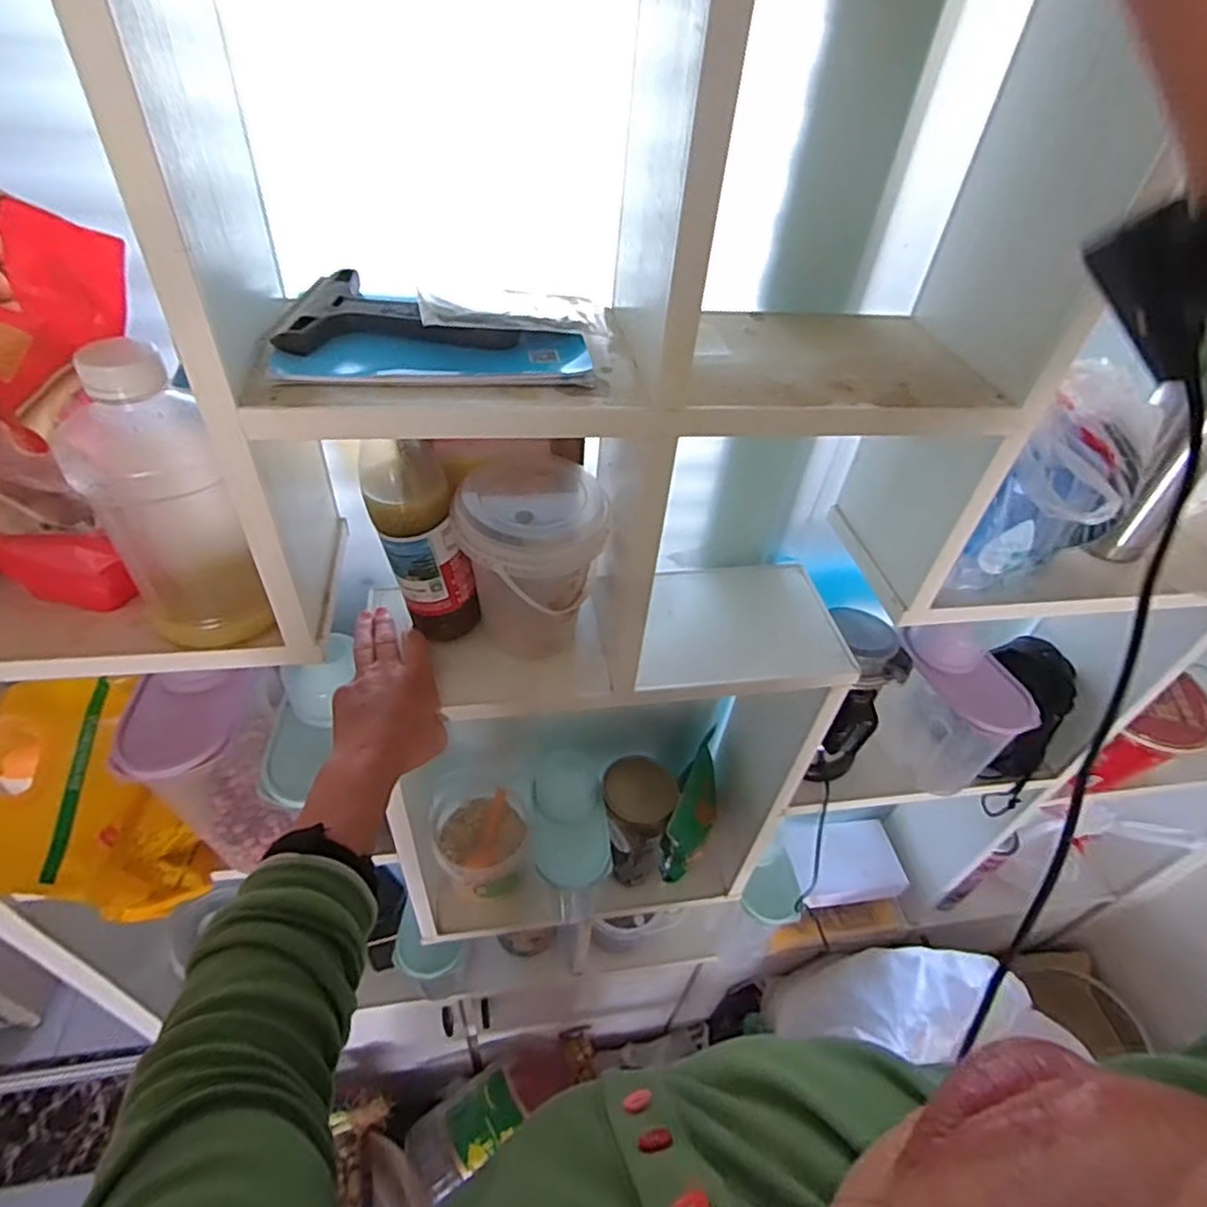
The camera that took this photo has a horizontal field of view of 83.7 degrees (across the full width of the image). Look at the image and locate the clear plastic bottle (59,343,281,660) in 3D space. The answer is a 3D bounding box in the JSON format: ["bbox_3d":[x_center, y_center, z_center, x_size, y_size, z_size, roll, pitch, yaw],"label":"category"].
[{"bbox_3d":[-0.276,-0.055,0.424,0.071,0.193,0.076,-23,51,-28],"label":"clear plastic bottle"}]

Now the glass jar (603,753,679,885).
[{"bbox_3d":[0.042,0.290,0.909,0.097,0.144,0.110,13,44,7],"label":"glass jar"}]

